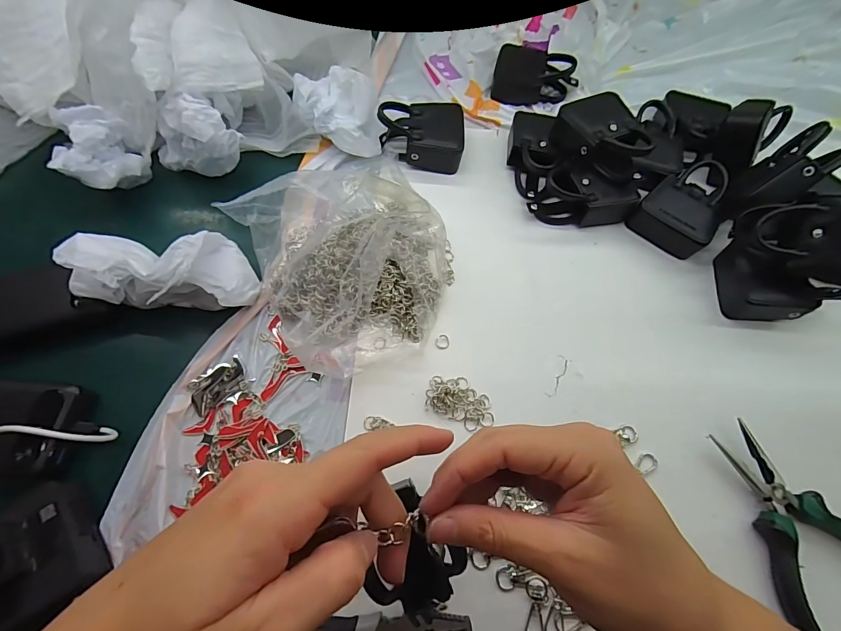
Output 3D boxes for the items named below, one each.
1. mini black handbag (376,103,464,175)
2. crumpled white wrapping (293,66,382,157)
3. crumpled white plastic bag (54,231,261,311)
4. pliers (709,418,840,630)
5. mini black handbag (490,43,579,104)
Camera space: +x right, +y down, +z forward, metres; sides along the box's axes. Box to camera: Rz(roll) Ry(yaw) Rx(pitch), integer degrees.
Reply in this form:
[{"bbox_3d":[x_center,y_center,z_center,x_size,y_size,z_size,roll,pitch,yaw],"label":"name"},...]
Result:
[{"bbox_3d":[0.002,-0.211,0.444,0.095,0.043,0.074,4,66,0],"label":"mini black handbag"},{"bbox_3d":[-0.092,-0.224,0.433,0.085,0.059,0.094,-12,68,-7],"label":"crumpled white wrapping"},{"bbox_3d":[-0.224,-0.043,0.337,0.145,0.074,0.067,3,66,-14],"label":"crumpled white plastic bag"},{"bbox_3d":[0.296,0.155,0.299,0.091,0.021,0.138,-14,68,-8],"label":"pliers"},{"bbox_3d":[0.150,-0.317,0.499,0.104,0.034,0.068,10,67,3],"label":"mini black handbag"}]

